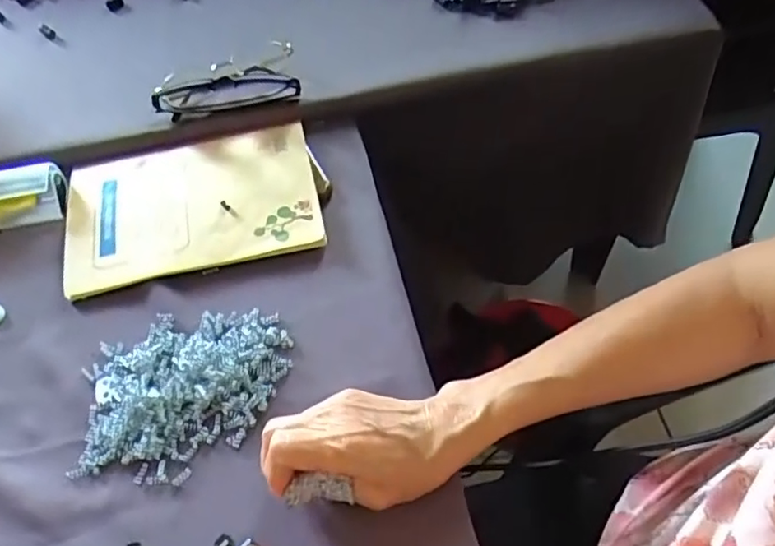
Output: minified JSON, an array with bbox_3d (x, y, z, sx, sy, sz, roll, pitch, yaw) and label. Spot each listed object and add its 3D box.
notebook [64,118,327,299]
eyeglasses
[{"bbox_3d":[-0.166,-0.066,0.509,0.203,0.015,0.151,-12,58,-3],"label":"notebook"},{"bbox_3d":[-0.147,-0.172,0.556,0.128,0.032,0.050,-10,58,-2],"label":"eyeglasses"}]

